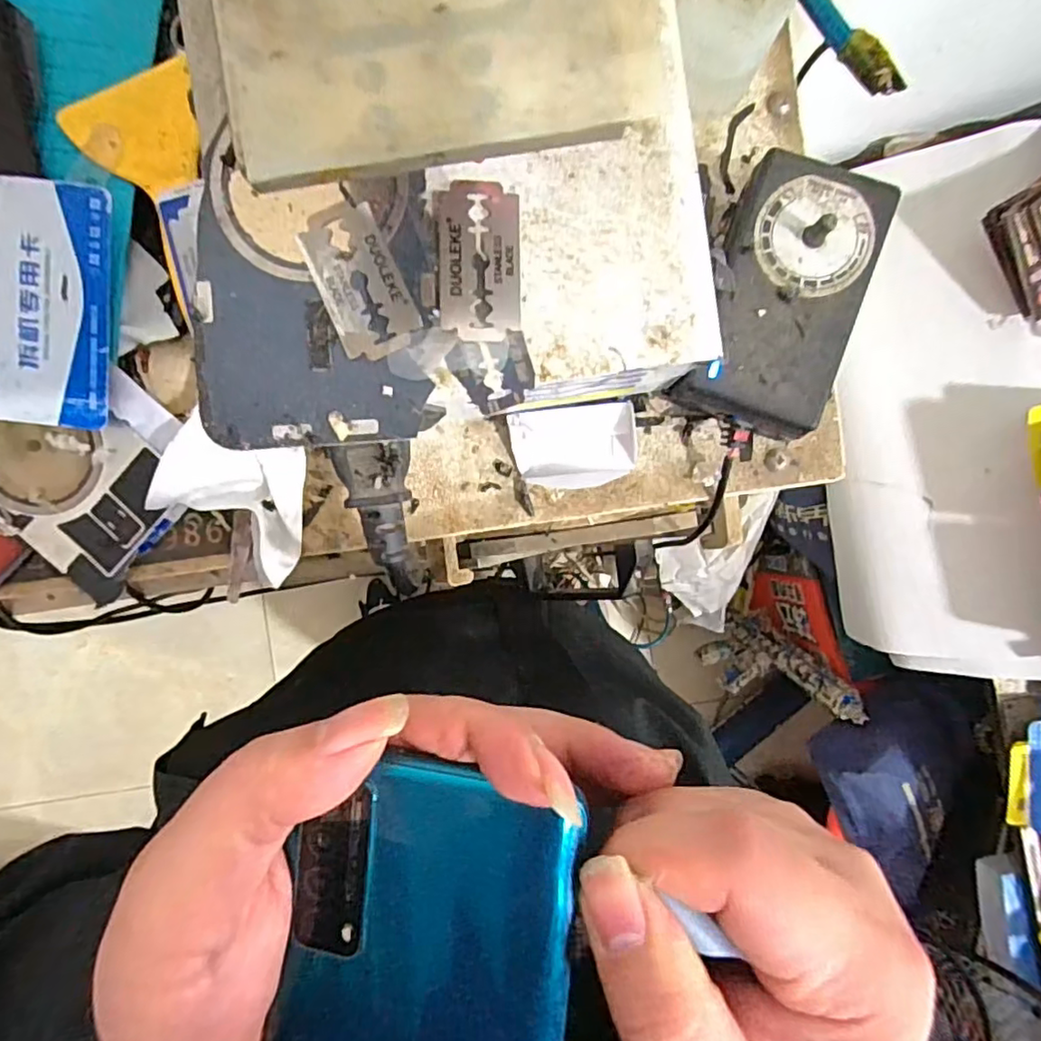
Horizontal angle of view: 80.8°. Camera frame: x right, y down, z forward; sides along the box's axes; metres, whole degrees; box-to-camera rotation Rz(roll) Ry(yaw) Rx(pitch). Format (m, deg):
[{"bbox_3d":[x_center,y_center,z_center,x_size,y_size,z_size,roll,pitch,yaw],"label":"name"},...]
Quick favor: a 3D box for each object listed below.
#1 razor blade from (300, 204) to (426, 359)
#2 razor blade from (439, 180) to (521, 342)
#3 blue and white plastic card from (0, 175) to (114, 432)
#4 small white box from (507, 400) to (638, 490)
[{"bbox_3d":[-0.043,-0.065,0.165,0.022,0.004,0.041,-24,91,-2],"label":"razor blade"},{"bbox_3d":[-0.011,-0.071,0.165,0.022,0.004,0.043,-1,90,-2],"label":"razor blade"},{"bbox_3d":[-0.178,-0.079,0.223,0.052,0.004,0.086,6,96,-3],"label":"blue and white plastic card"},{"bbox_3d":[0.021,-0.029,0.240,0.047,0.013,0.031,-5,90,-2],"label":"small white box"}]

